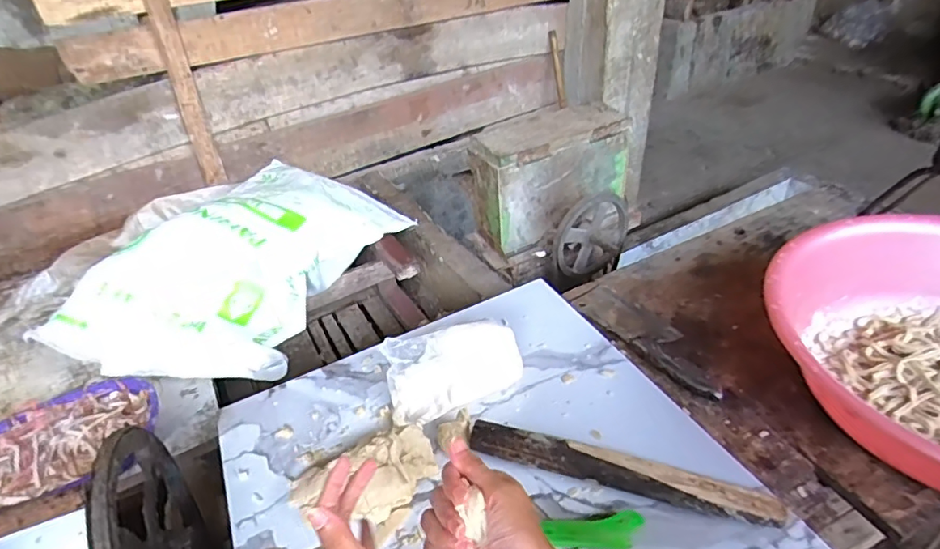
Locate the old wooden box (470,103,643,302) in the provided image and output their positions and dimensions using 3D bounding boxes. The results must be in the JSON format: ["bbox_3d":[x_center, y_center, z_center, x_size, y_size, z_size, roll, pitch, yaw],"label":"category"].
[{"bbox_3d":[0.179,-0.233,1.222,0.351,0.231,0.163,-20,39,-21],"label":"old wooden box"}]

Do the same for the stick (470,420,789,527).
[{"bbox_3d":[0.147,0.202,0.544,0.300,0.034,0.031,10,39,18],"label":"stick"}]

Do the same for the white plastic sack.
[{"bbox_3d":[-0.464,-0.035,1.153,0.404,0.199,0.671,11,39,20],"label":"white plastic sack"}]

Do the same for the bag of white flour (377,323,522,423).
[{"bbox_3d":[-0.017,0.112,0.644,0.166,0.074,0.071,-15,38,-15],"label":"bag of white flour"}]

